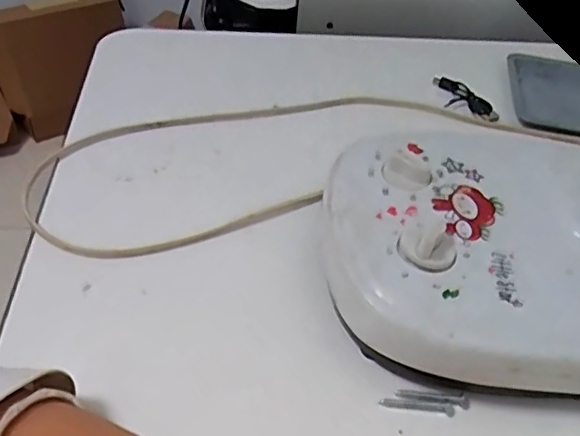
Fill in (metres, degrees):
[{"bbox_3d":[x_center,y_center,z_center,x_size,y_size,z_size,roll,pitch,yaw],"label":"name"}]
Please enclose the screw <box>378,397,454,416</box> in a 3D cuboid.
[{"bbox_3d":[0.064,0.093,0.287,0.037,0.004,0.006,8,42,2],"label":"screw"}]

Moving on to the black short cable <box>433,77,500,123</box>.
[{"bbox_3d":[0.152,-0.107,0.512,0.030,0.010,0.071,-19,48,-25],"label":"black short cable"}]

